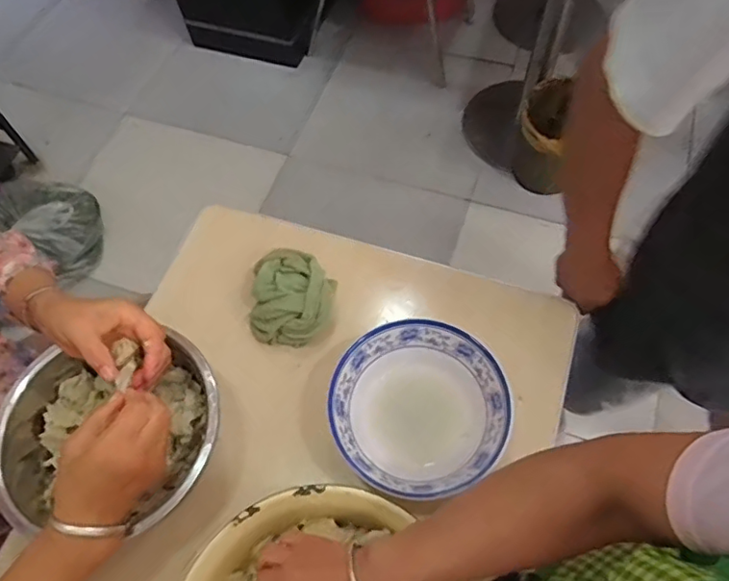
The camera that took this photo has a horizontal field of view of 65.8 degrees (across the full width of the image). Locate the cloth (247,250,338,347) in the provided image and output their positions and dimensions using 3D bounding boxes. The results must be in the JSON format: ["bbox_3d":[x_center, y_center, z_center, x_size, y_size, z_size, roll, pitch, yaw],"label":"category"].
[{"bbox_3d":[-0.095,0.004,0.745,0.109,0.047,0.131,4,63,4],"label":"cloth"}]

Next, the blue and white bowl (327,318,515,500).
[{"bbox_3d":[0.061,0.136,0.650,0.190,0.073,0.190,-1,62,2],"label":"blue and white bowl"}]

